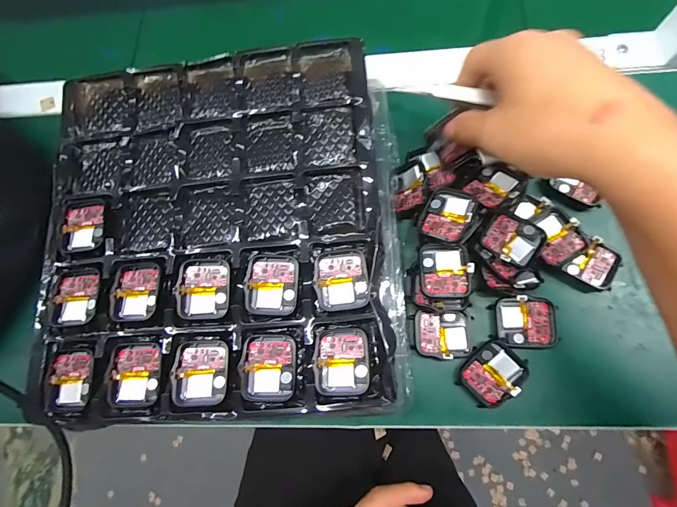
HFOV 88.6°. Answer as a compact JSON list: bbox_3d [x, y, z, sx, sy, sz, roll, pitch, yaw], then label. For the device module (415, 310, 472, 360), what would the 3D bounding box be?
[{"bbox_3d":[0.080,0.062,0.267,0.041,0.006,0.034,2,75,5],"label":"device module"}]

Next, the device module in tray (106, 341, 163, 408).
[{"bbox_3d":[-0.140,0.083,0.240,0.034,0.006,0.042,3,75,5],"label":"device module in tray"}]

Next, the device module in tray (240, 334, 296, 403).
[{"bbox_3d":[-0.047,0.076,0.232,0.036,0.007,0.044,2,75,5],"label":"device module in tray"}]

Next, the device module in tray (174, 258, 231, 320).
[{"bbox_3d":[-0.094,0.024,0.245,0.035,0.007,0.041,-5,74,3],"label":"device module in tray"}]

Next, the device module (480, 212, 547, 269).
[{"bbox_3d":[0.132,-0.010,0.265,0.043,0.010,0.036,29,79,12],"label":"device module"}]

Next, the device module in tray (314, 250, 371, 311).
[{"bbox_3d":[0.002,0.018,0.244,0.036,0.007,0.041,-8,74,2],"label":"device module in tray"}]

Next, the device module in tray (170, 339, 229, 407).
[{"bbox_3d":[-0.093,0.081,0.236,0.035,0.008,0.042,0,75,5],"label":"device module in tray"}]

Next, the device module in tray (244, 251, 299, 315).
[{"bbox_3d":[-0.047,0.021,0.244,0.036,0.004,0.042,3,74,1],"label":"device module in tray"}]

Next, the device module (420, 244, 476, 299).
[{"bbox_3d":[0.081,0.013,0.259,0.037,0.006,0.040,4,75,6],"label":"device module"}]

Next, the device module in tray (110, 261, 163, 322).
[{"bbox_3d":[-0.145,0.027,0.249,0.034,0.007,0.042,-5,74,3],"label":"device module in tray"}]

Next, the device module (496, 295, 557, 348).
[{"bbox_3d":[0.143,0.053,0.265,0.041,0.011,0.036,0,75,5],"label":"device module"}]

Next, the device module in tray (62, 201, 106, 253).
[{"bbox_3d":[-0.195,-0.022,0.265,0.033,0.004,0.042,-10,74,2],"label":"device module in tray"}]

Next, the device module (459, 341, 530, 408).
[{"bbox_3d":[0.115,0.089,0.257,0.037,0.012,0.042,42,82,14],"label":"device module"}]

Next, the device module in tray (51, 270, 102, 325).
[{"bbox_3d":[-0.191,0.033,0.256,0.033,0.011,0.040,1,75,5],"label":"device module in tray"}]

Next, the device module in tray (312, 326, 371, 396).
[{"bbox_3d":[0.002,0.070,0.230,0.036,0.011,0.043,-4,74,3],"label":"device module in tray"}]

